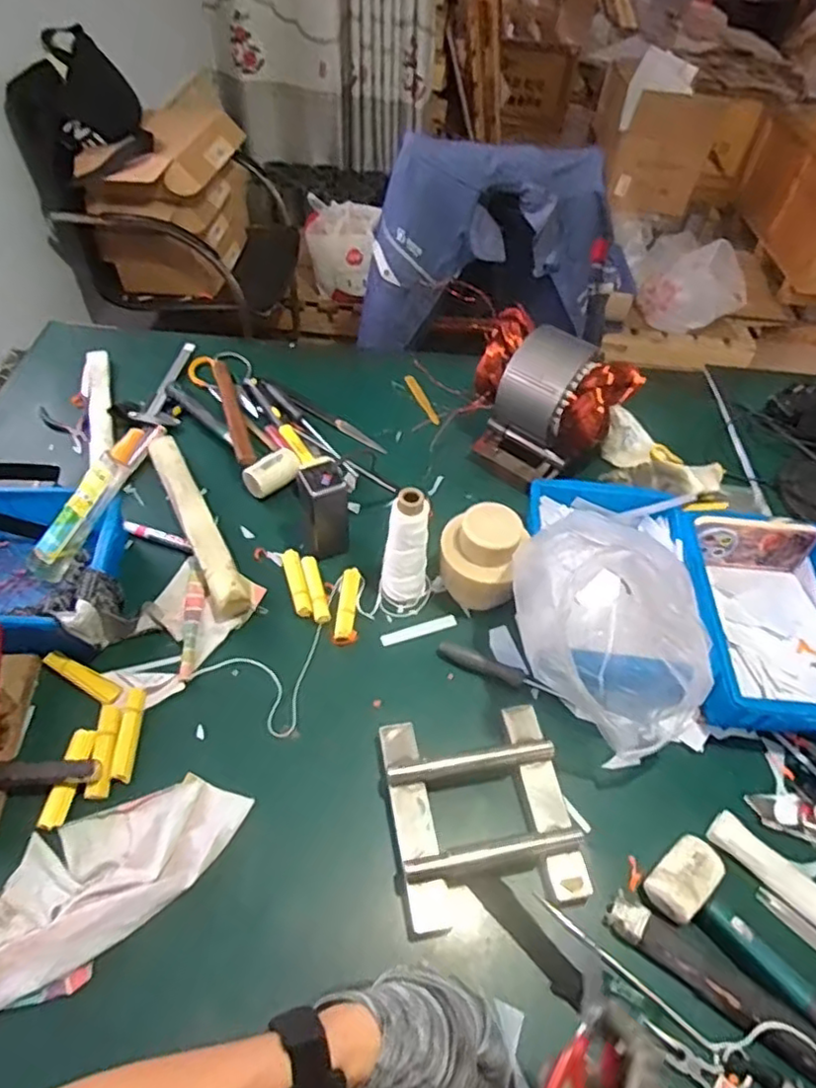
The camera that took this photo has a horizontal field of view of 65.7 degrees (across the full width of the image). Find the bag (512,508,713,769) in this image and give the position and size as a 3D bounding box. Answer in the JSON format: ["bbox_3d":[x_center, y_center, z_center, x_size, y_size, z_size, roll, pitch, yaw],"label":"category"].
[{"bbox_3d":[0.221,0.088,0.666,0.195,0.240,0.213,-5,52,-8],"label":"bag"}]

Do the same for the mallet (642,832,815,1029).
[{"bbox_3d":[0.340,0.393,0.556,0.072,0.047,0.275,-30,59,-25],"label":"mallet"}]

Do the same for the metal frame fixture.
[{"bbox_3d":[0.072,0.269,0.644,0.181,0.036,0.196,-6,52,-9],"label":"metal frame fixture"}]

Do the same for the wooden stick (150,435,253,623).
[{"bbox_3d":[-0.285,-0.039,0.848,0.053,0.043,0.338,-20,56,-19],"label":"wooden stick"}]

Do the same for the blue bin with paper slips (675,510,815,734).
[{"bbox_3d":[0.443,0.093,0.775,0.210,0.084,0.264,6,51,1],"label":"blue bin with paper slips"}]

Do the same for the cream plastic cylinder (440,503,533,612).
[{"bbox_3d":[0.087,0.020,0.783,0.100,0.122,0.083,18,53,10],"label":"cream plastic cylinder"}]

